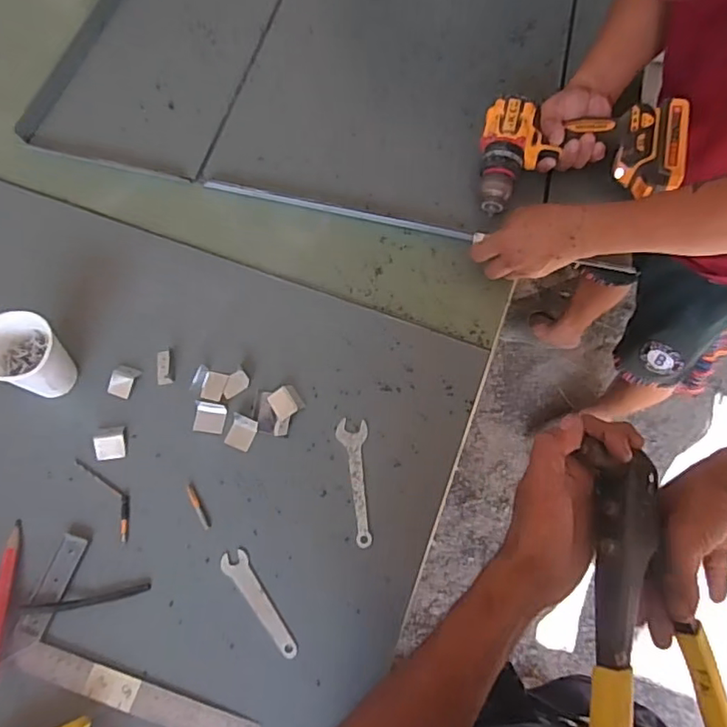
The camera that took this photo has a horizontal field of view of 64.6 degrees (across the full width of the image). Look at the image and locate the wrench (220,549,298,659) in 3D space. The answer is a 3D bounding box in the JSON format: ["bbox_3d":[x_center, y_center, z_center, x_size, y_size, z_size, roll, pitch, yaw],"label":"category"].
[{"bbox_3d":[-0.102,0.235,0.563,0.024,0.004,0.113,-33,70,-15],"label":"wrench"}]

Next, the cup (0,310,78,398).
[{"bbox_3d":[-0.350,-0.003,0.609,0.070,0.083,0.069,0,66,-1],"label":"cup"}]

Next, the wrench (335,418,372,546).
[{"bbox_3d":[-0.007,0.124,0.607,0.033,0.004,0.133,-5,66,-3],"label":"wrench"}]

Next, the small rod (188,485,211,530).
[{"bbox_3d":[-0.170,0.148,0.591,0.008,0.004,0.049,-27,68,-11],"label":"small rod"}]

